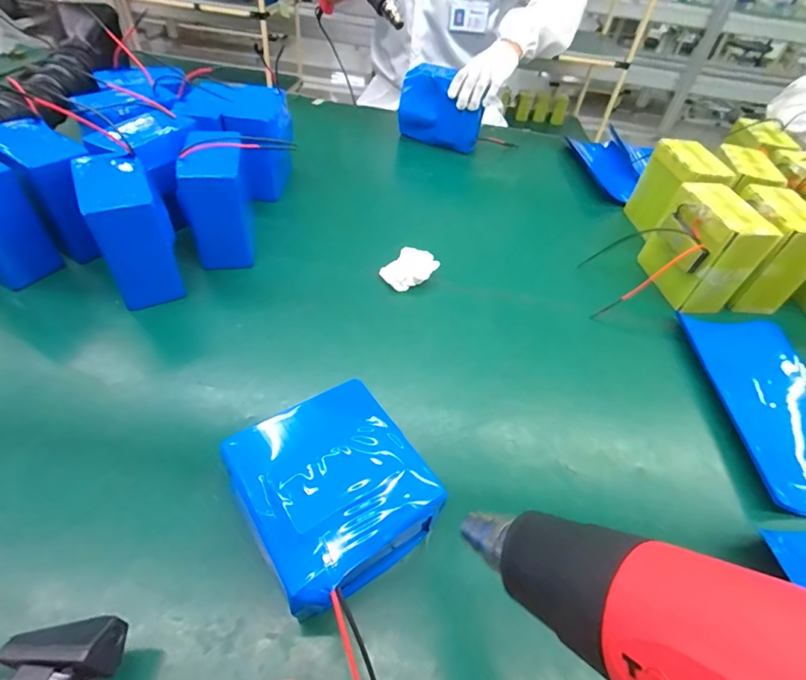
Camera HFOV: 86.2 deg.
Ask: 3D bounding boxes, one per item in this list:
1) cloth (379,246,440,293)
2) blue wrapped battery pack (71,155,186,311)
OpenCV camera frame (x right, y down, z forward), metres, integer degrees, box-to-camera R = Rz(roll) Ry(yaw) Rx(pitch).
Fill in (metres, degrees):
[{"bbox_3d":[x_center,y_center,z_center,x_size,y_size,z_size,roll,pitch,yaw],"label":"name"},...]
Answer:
[{"bbox_3d":[0.009,-0.107,0.669,0.066,0.033,0.080,36,52,24],"label":"cloth"},{"bbox_3d":[-0.355,-0.144,0.566,0.081,0.144,0.135,-21,53,-25],"label":"blue wrapped battery pack"}]

